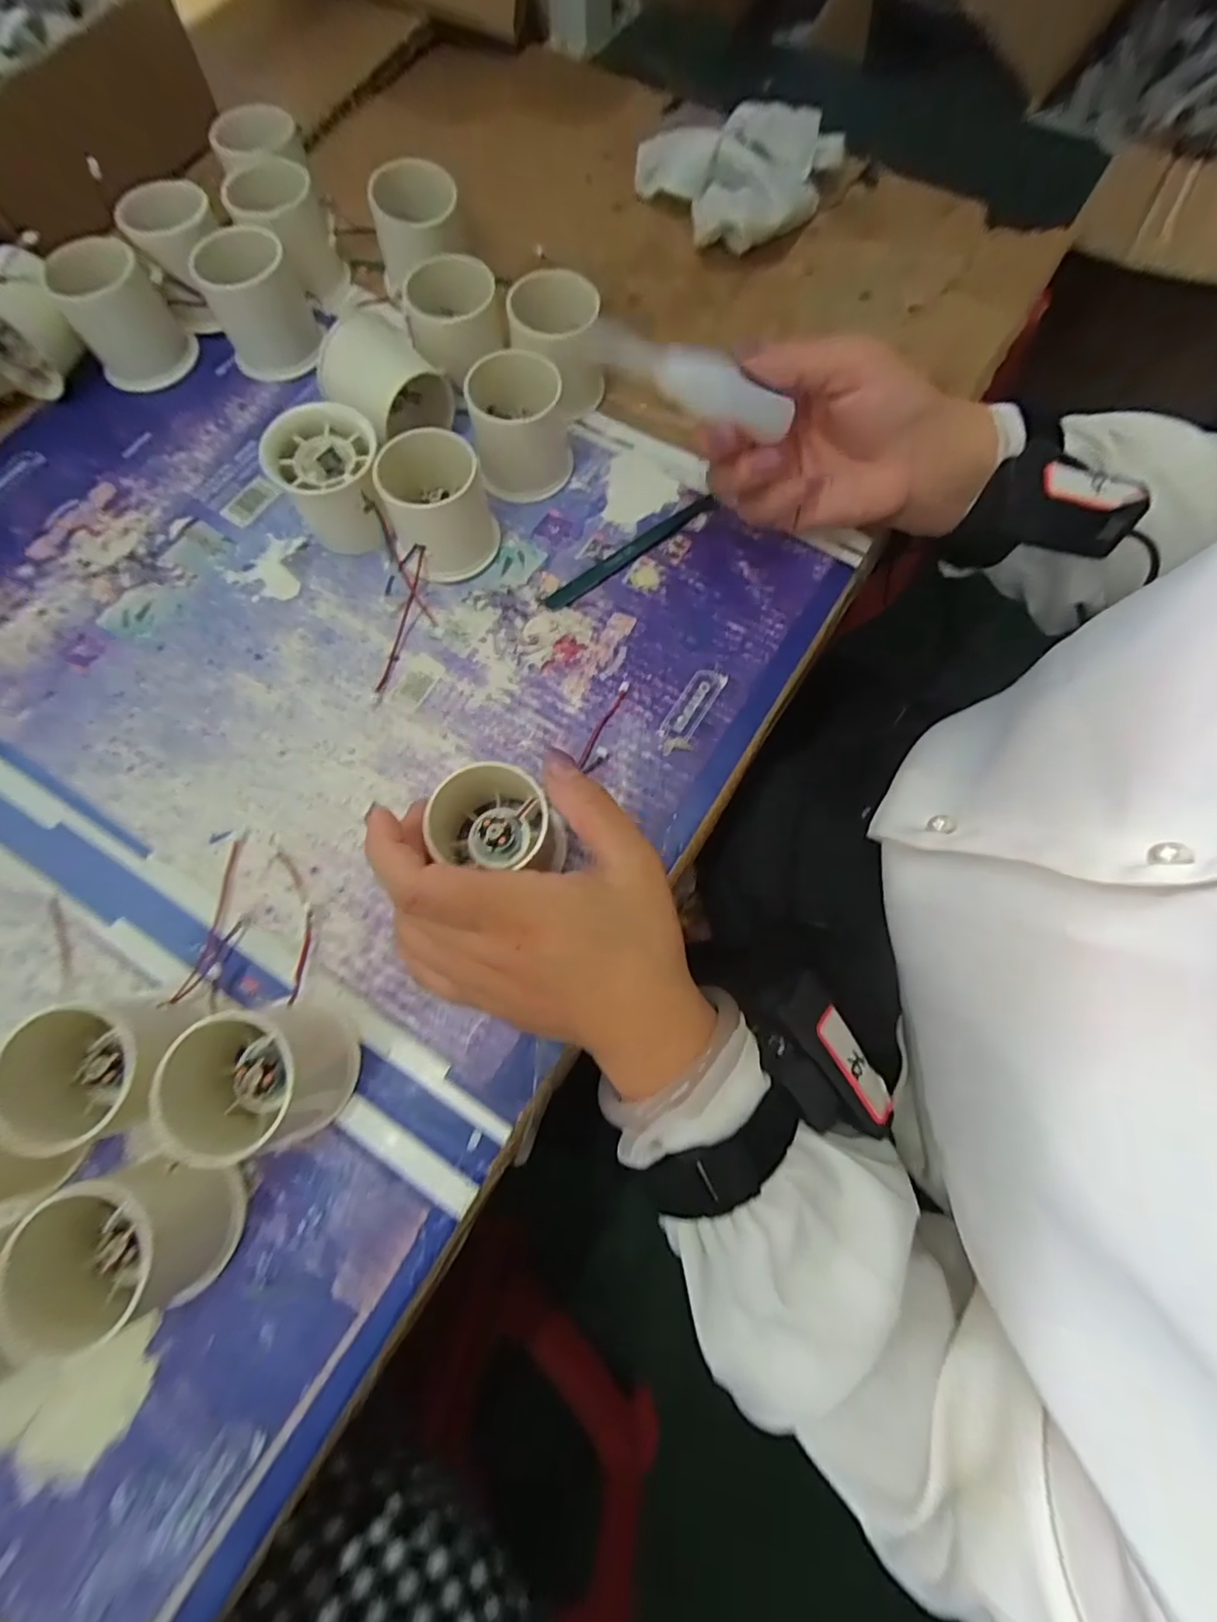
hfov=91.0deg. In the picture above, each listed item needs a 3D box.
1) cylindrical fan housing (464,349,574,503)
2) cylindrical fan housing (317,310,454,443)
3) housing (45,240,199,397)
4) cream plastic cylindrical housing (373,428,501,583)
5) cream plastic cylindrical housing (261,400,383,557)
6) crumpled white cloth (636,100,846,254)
[{"bbox_3d":[-0.048,-0.214,0.333,0.052,0.052,0.052,0,74,-1],"label":"cylindrical fan housing"},{"bbox_3d":[-0.122,-0.233,0.335,0.062,0.045,0.058,35,76,9],"label":"cylindrical fan housing"},{"bbox_3d":[-0.284,-0.288,0.348,0.052,0.050,0.045,-33,77,-10],"label":"housing"},{"bbox_3d":[-0.089,-0.162,0.318,0.053,0.050,0.053,0,74,-1],"label":"cream plastic cylindrical housing"},{"bbox_3d":[-0.145,-0.174,0.320,0.053,0.048,0.060,-23,75,-7],"label":"cream plastic cylindrical housing"},{"bbox_3d":[0.097,-0.420,0.401,0.142,0.046,0.097,-6,74,-3],"label":"crumpled white cloth"}]

